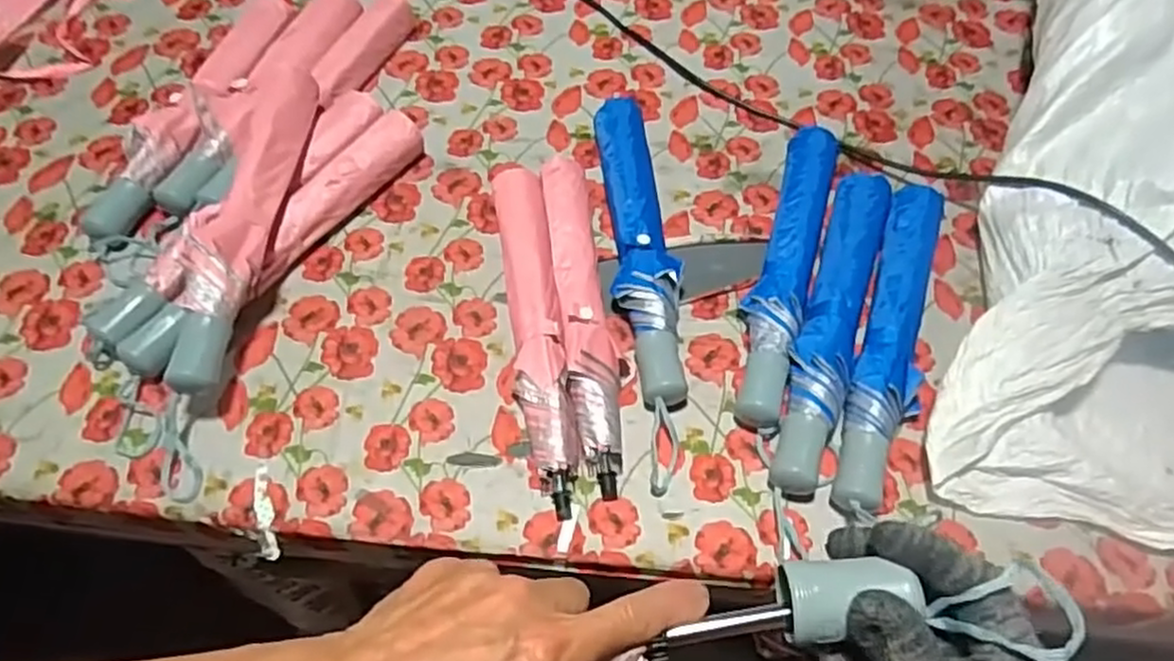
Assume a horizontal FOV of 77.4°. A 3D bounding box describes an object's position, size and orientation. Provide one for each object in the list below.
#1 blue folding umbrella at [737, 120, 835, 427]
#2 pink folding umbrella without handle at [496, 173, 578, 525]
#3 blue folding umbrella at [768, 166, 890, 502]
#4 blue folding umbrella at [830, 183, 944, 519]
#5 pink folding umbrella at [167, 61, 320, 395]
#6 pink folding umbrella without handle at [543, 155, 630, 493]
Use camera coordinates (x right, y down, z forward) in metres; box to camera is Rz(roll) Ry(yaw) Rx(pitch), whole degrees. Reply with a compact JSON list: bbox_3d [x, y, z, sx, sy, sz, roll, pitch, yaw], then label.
[{"bbox_3d":[0.187,-0.063,0.687,0.052,0.045,0.332,18,61,8],"label":"blue folding umbrella"},{"bbox_3d":[-0.045,-0.008,0.643,0.041,0.033,0.332,-6,60,-6],"label":"pink folding umbrella without handle"},{"bbox_3d":[0.218,-0.007,0.651,0.055,0.041,0.345,20,61,9],"label":"blue folding umbrella"},{"bbox_3d":[0.271,0.003,0.647,0.066,0.039,0.356,20,61,9],"label":"blue folding umbrella"},{"bbox_3d":[-0.310,-0.108,0.641,0.067,0.046,0.331,3,60,-1],"label":"pink folding umbrella"},{"bbox_3d":[0.001,-0.021,0.647,0.051,0.036,0.322,-5,60,-6],"label":"pink folding umbrella without handle"}]

